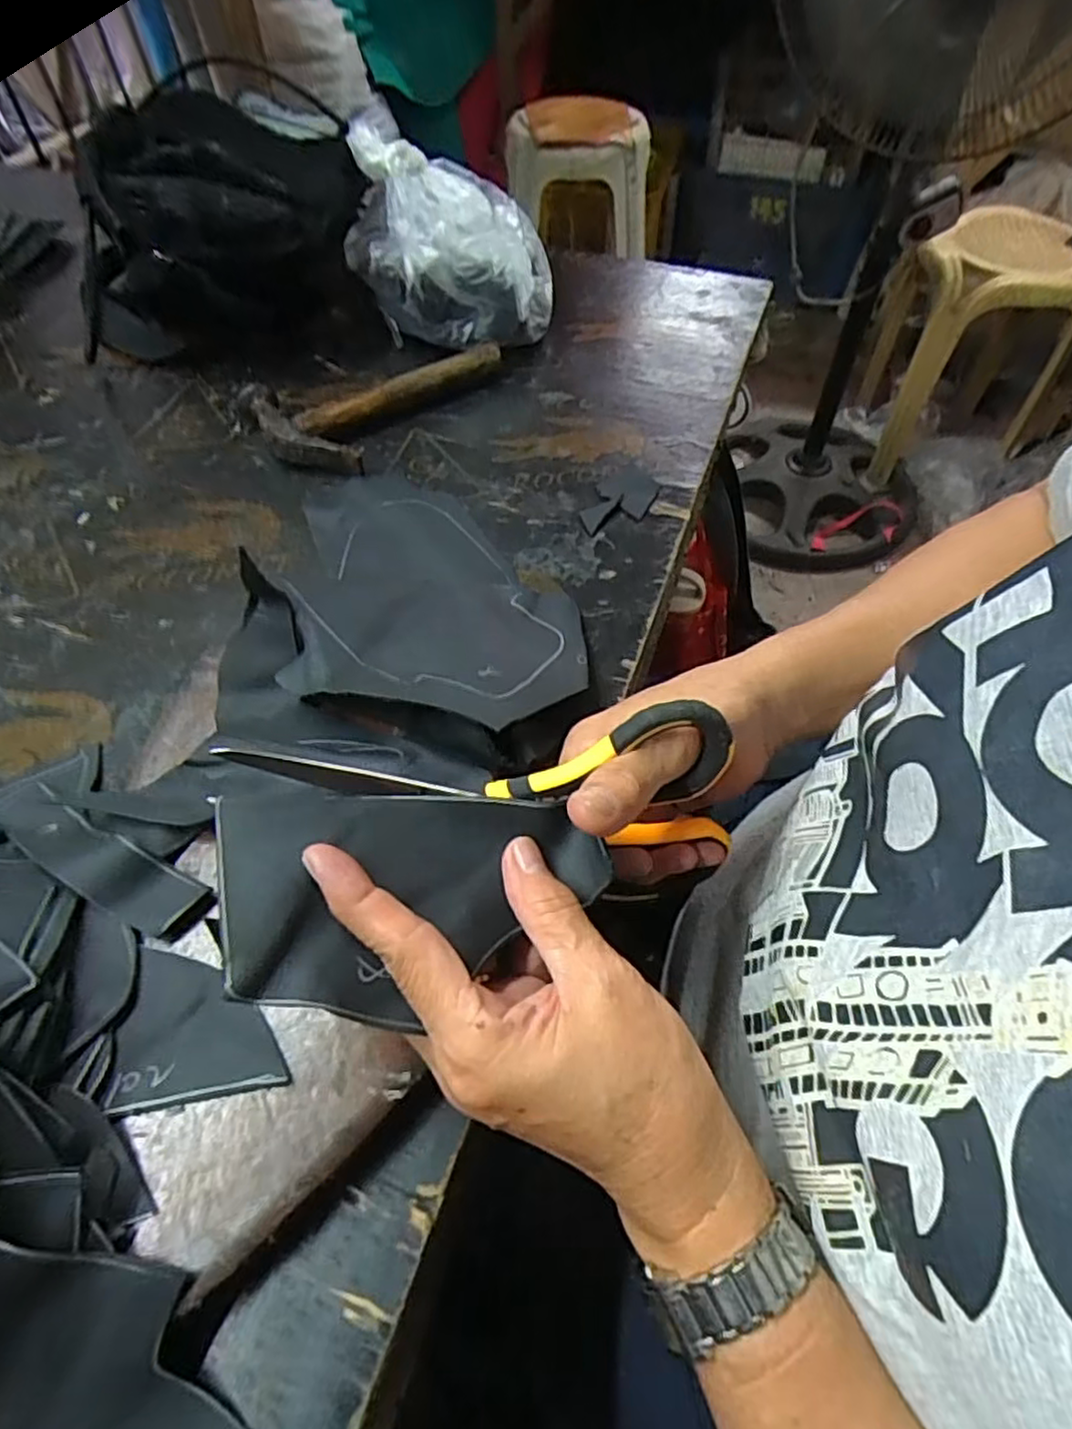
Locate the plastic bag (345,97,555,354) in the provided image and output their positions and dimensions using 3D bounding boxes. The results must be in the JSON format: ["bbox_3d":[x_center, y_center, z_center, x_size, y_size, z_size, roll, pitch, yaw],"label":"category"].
[{"bbox_3d":[-0.072,-0.381,0.559,0.170,0.128,0.118,14,57,12],"label":"plastic bag"}]

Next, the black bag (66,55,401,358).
[{"bbox_3d":[-0.259,-0.399,0.572,0.220,0.139,0.246,-18,56,-10],"label":"black bag"}]

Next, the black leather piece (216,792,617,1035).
[{"bbox_3d":[-0.042,0.061,0.237,0.129,0.020,0.076,6,50,-14],"label":"black leather piece"}]

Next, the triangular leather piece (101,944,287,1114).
[{"bbox_3d":[-0.127,0.115,0.264,0.061,0.004,0.056,-9,55,-4],"label":"triangular leather piece"}]

